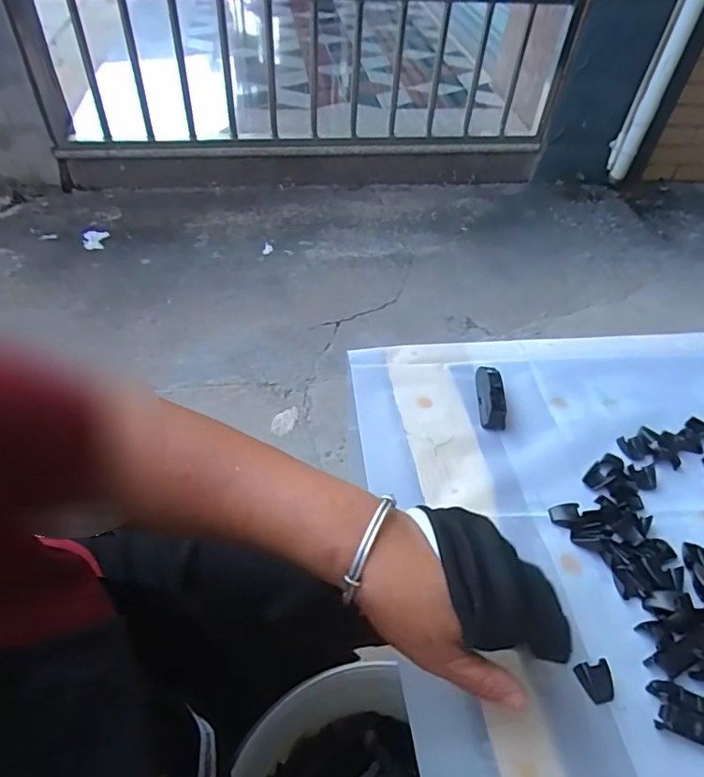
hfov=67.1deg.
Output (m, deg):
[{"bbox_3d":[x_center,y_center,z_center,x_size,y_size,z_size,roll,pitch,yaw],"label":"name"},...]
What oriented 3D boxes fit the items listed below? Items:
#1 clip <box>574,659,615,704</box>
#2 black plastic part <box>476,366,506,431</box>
[{"bbox_3d":[0.153,0.183,0.331,0.020,0.012,0.021,-1,48,-7],"label":"clip"},{"bbox_3d":[0.131,0.003,0.505,0.023,0.014,0.084,7,48,1],"label":"black plastic part"}]

